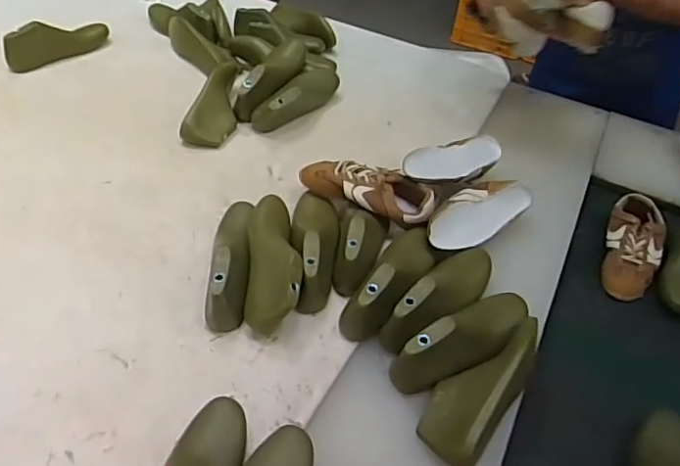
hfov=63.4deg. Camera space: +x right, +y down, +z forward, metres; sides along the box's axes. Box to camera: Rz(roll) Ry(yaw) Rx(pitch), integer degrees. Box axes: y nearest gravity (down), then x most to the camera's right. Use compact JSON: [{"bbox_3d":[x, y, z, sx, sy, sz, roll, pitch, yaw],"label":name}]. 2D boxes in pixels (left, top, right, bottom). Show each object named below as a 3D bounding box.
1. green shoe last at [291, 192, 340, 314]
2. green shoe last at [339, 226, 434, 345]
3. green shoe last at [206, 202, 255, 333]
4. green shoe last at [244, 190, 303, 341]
[{"bbox_3d":[-0.041,0.012,0.860,0.079,0.087,0.236,2,45,-3],"label":"green shoe last"},{"bbox_3d":[0.077,0.064,0.820,0.075,0.083,0.214,25,48,18],"label":"green shoe last"},{"bbox_3d":[-0.167,0.028,0.835,0.061,0.086,0.247,0,45,-6],"label":"green shoe last"},{"bbox_3d":[-0.101,0.038,0.834,0.077,0.087,0.237,-1,45,-6],"label":"green shoe last"}]

